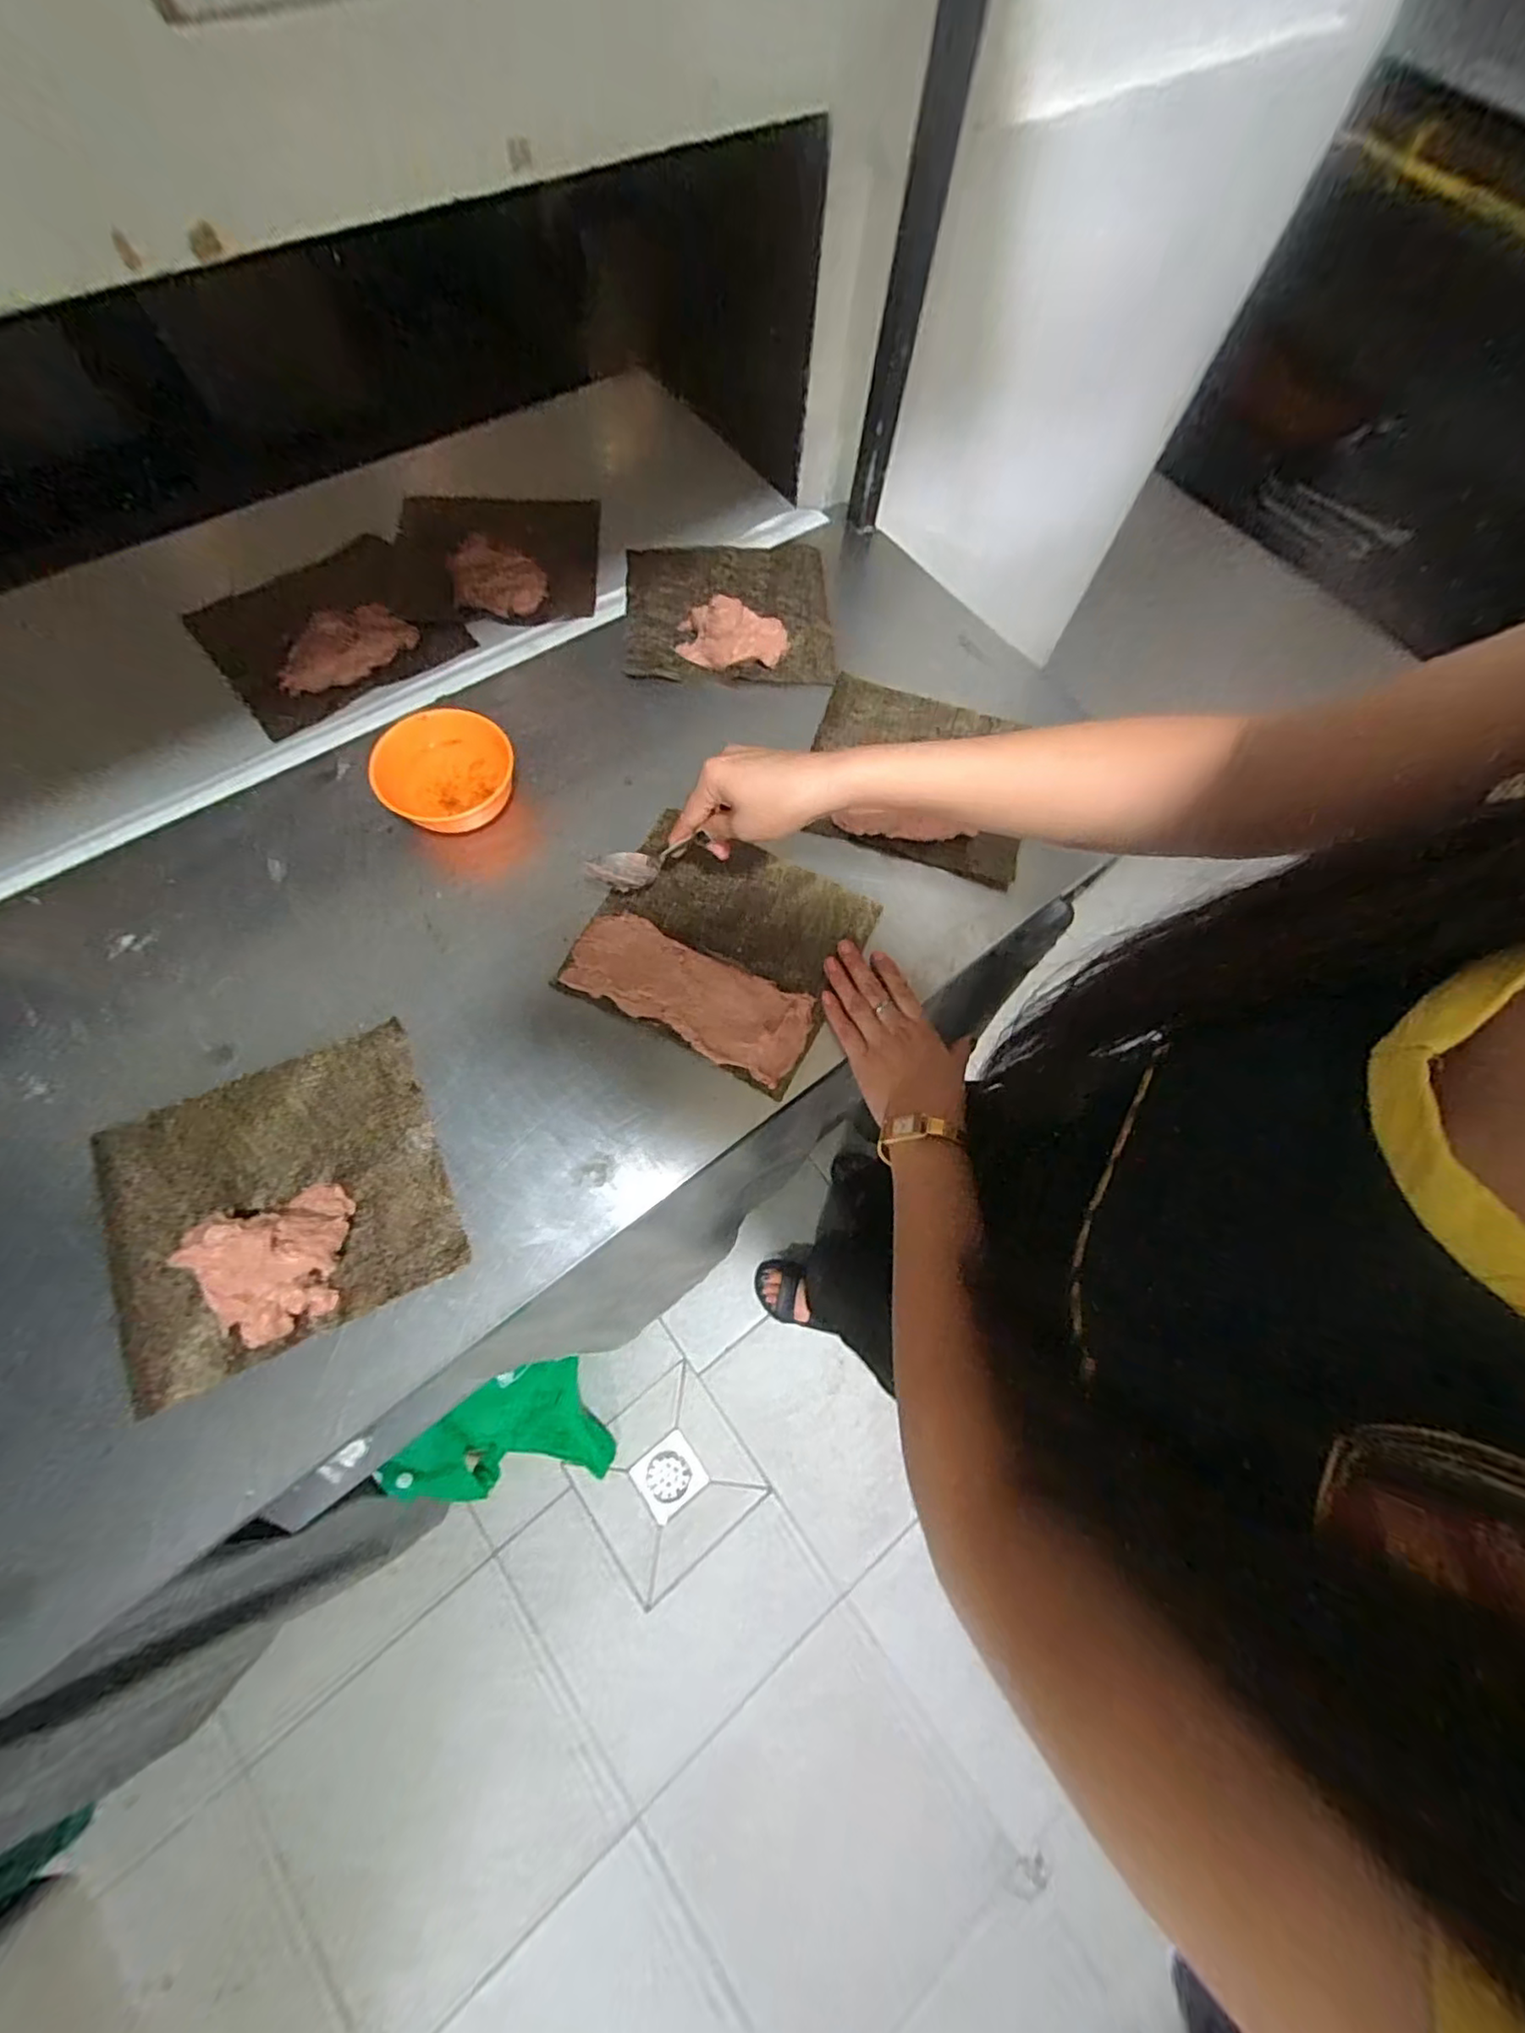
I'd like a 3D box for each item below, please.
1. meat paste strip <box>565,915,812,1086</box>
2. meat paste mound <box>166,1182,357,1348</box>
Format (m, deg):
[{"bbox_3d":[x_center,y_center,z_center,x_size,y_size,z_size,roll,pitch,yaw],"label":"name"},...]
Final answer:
[{"bbox_3d":[-0.055,-0.018,0.490,0.185,0.018,0.071,27,70,6],"label":"meat paste strip"},{"bbox_3d":[-0.298,0.149,0.395,0.082,0.031,0.078,-29,74,-13],"label":"meat paste mound"}]

